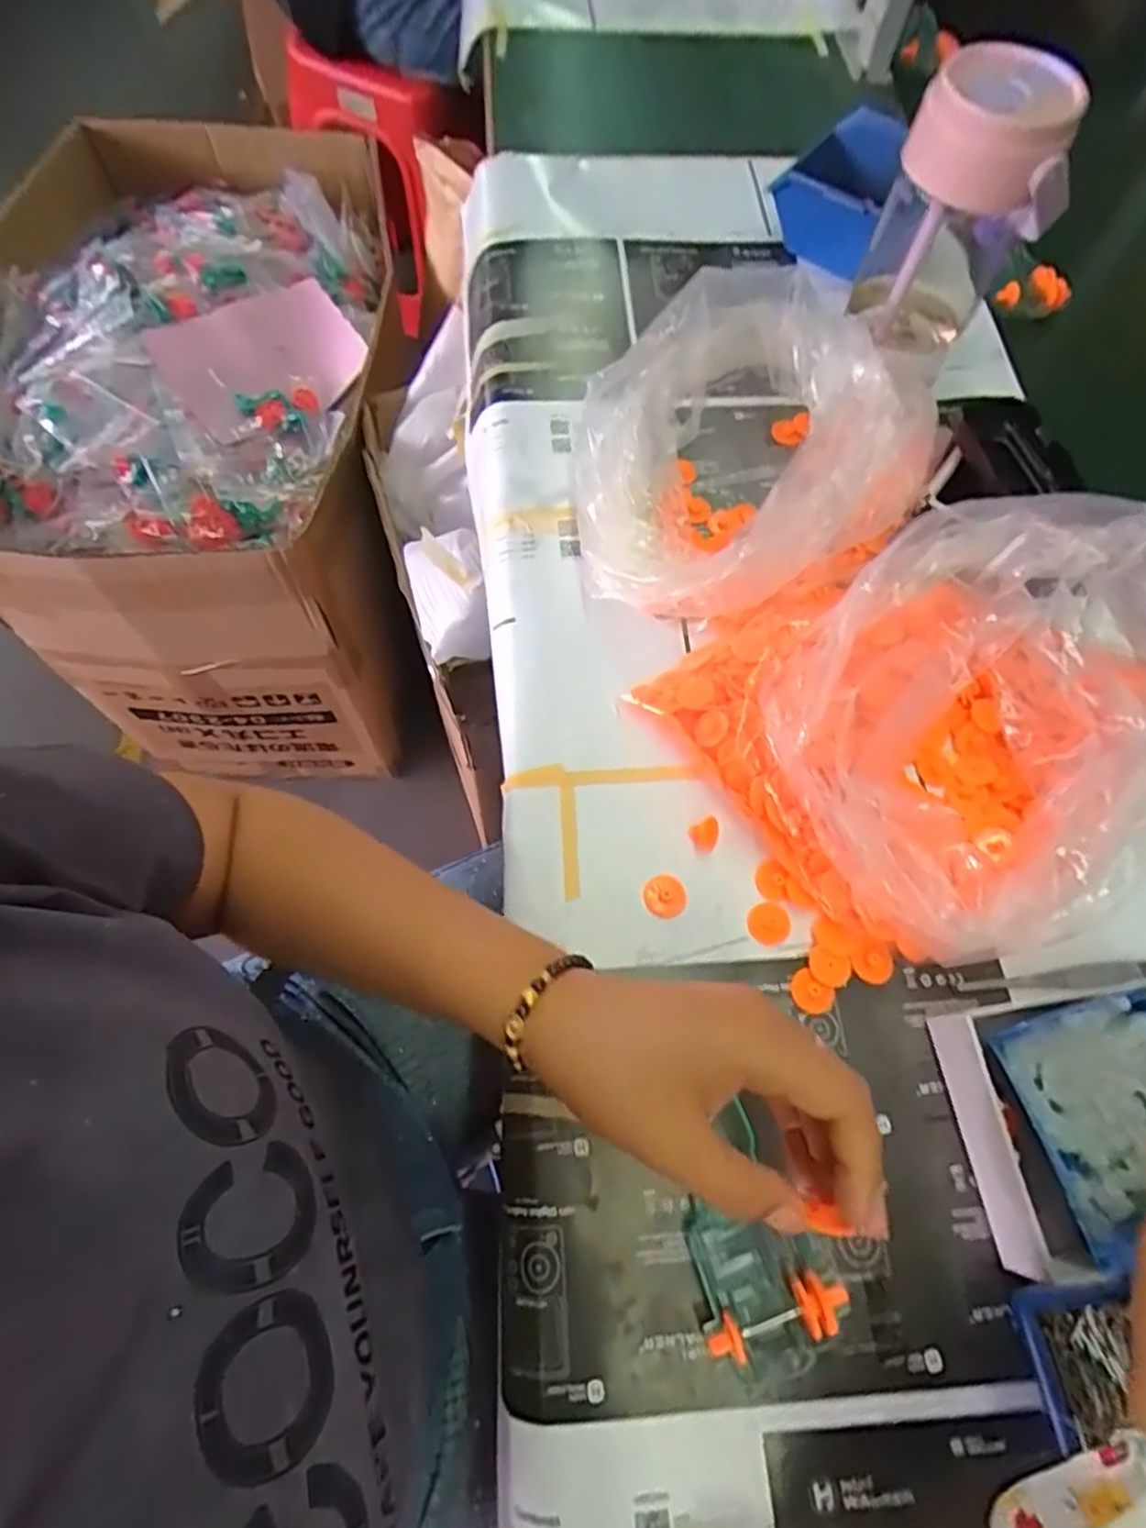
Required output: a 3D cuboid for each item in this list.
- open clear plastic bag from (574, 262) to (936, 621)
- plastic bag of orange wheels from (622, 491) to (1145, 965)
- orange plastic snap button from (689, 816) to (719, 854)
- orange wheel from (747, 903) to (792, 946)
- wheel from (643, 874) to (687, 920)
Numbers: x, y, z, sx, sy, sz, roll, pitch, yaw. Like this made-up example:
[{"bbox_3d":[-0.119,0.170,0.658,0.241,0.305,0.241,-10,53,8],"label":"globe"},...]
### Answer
[{"bbox_3d":[0.092,-0.193,0.441,0.197,0.096,0.186,-26,70,-11],"label":"open clear plastic bag"},{"bbox_3d":[0.198,-0.031,0.377,0.232,0.089,0.227,-33,72,-13],"label":"plastic bag of orange wheels"},{"bbox_3d":[0.074,0.039,0.392,0.015,0.011,0.016,-26,70,-11],"label":"orange plastic snap button"},{"bbox_3d":[0.104,0.084,0.378,0.022,0.004,0.021,0,67,-1],"label":"orange wheel"},{"bbox_3d":[0.050,0.072,0.384,0.022,0.005,0.022,0,67,-1],"label":"wheel"}]

